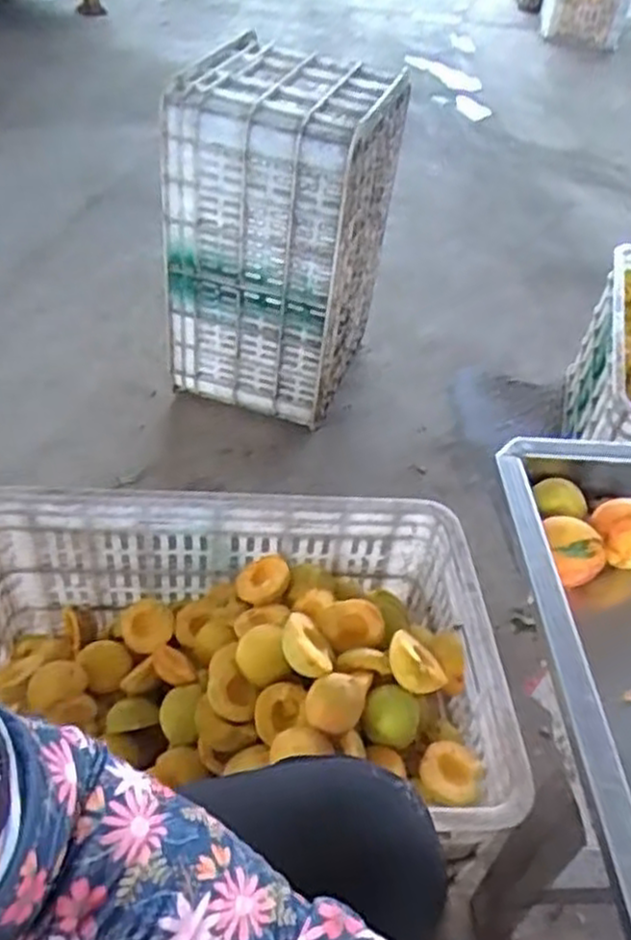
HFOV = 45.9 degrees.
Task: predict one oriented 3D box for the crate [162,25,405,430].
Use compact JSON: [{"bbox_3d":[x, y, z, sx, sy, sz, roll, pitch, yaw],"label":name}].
[{"bbox_3d":[-0.051,-0.377,1.230,0.269,0.491,0.317,18,46,11],"label":"crate"}]

